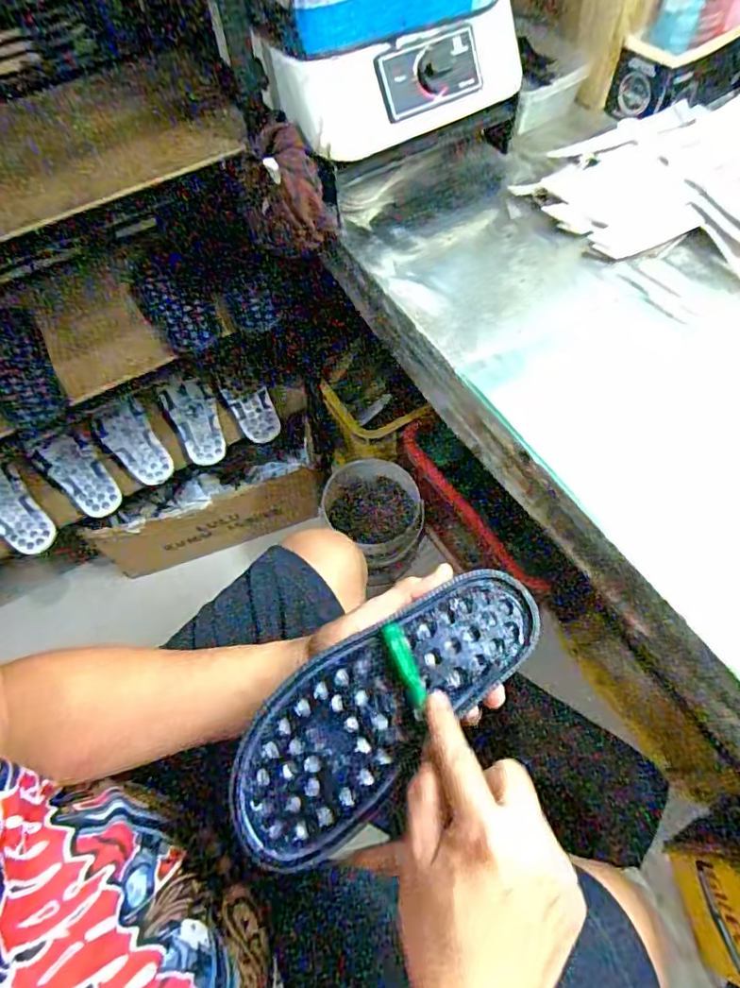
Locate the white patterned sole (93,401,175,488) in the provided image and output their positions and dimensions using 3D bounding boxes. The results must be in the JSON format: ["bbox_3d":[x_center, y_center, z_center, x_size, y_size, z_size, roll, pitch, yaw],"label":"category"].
[{"bbox_3d":[-0.417,-0.088,0.960,0.079,0.025,0.175,-34,66,-15],"label":"white patterned sole"}]

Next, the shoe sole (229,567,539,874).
[{"bbox_3d":[0.014,0.141,0.386,0.253,0.016,0.097,-40,67,-18],"label":"shoe sole"}]

